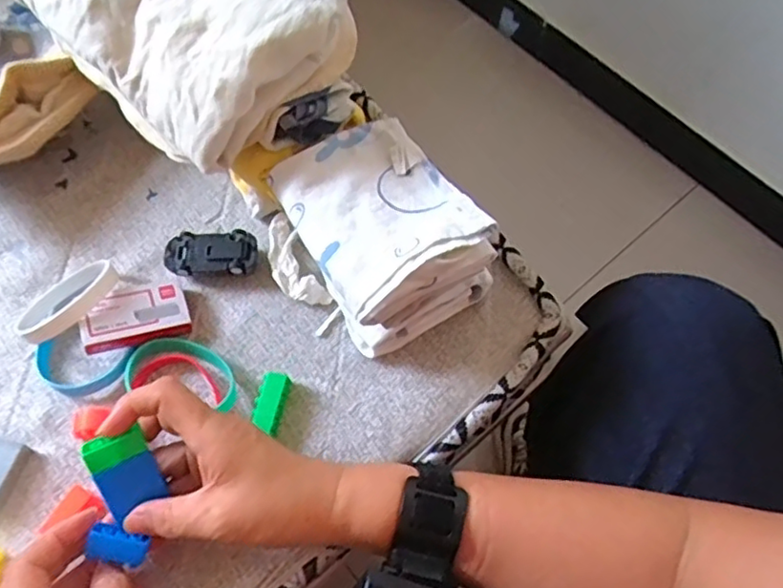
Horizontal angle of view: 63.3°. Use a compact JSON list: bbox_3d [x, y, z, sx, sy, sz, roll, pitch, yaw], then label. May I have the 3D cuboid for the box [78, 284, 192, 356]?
[{"bbox_3d":[-0.173,0.016,0.429,0.067,0.011,0.038,-18,70,-26],"label":"box"}]

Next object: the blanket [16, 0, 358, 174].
[{"bbox_3d":[-0.157,-0.208,0.413,0.140,0.063,0.261,-42,71,-17],"label":"blanket"}]

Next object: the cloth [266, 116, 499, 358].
[{"bbox_3d":[-0.016,-0.037,0.418,0.109,0.090,0.135,-34,69,-15],"label":"cloth"}]

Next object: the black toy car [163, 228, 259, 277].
[{"bbox_3d":[-0.128,-0.028,0.455,0.065,0.025,0.032,4,65,2],"label":"black toy car"}]

